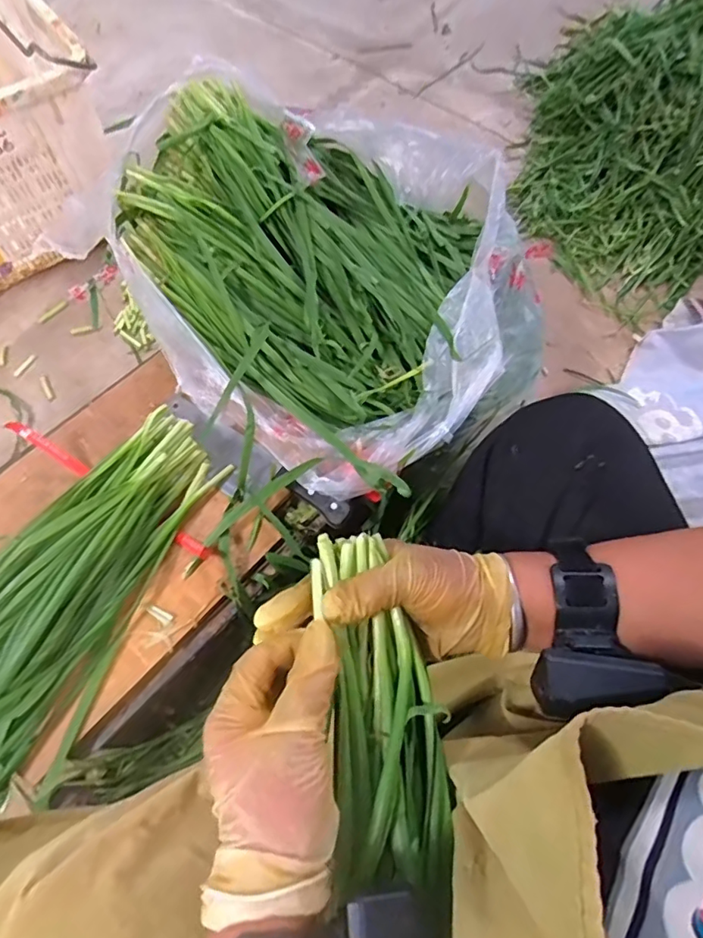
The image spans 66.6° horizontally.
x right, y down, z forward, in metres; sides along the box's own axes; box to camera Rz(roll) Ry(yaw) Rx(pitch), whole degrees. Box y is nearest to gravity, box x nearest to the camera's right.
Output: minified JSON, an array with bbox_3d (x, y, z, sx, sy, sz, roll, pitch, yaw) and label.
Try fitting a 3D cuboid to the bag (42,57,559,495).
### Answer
[{"bbox_3d":[-0.032,-0.282,0.674,0.560,0.159,0.470,40,68,16],"label":"bag"}]

